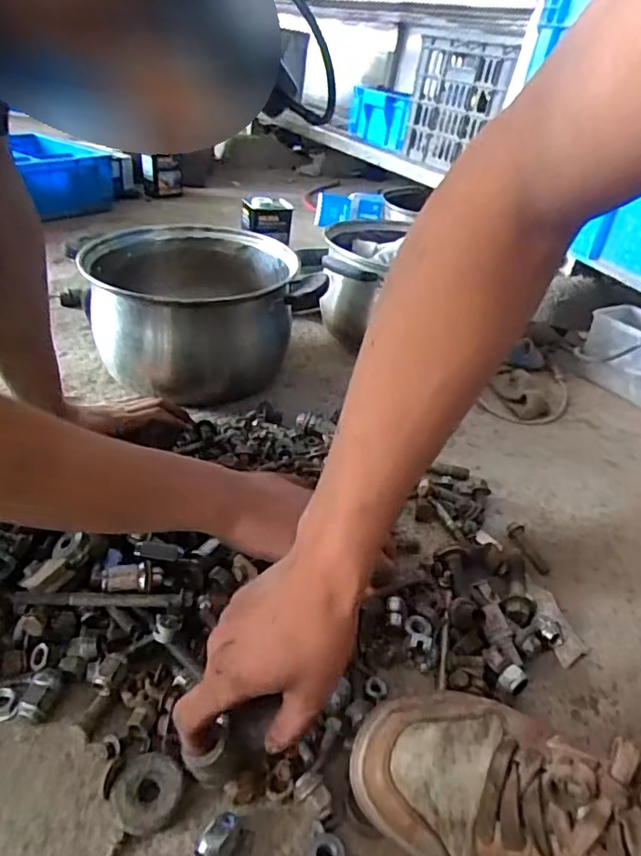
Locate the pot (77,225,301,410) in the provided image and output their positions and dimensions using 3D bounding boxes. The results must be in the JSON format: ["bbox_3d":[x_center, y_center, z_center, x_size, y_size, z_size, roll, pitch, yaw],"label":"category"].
[{"bbox_3d":[-0.176,-0.159,0.808,0.260,0.158,0.279,0,35,-11],"label":"pot"}]

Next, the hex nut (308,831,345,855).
[{"bbox_3d":[0.003,0.255,0.348,0.022,0.013,0.024,9,34,2],"label":"hex nut"}]

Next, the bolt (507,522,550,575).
[{"bbox_3d":[0.210,0.120,0.593,0.018,0.013,0.063,-4,36,-17],"label":"bolt"}]

